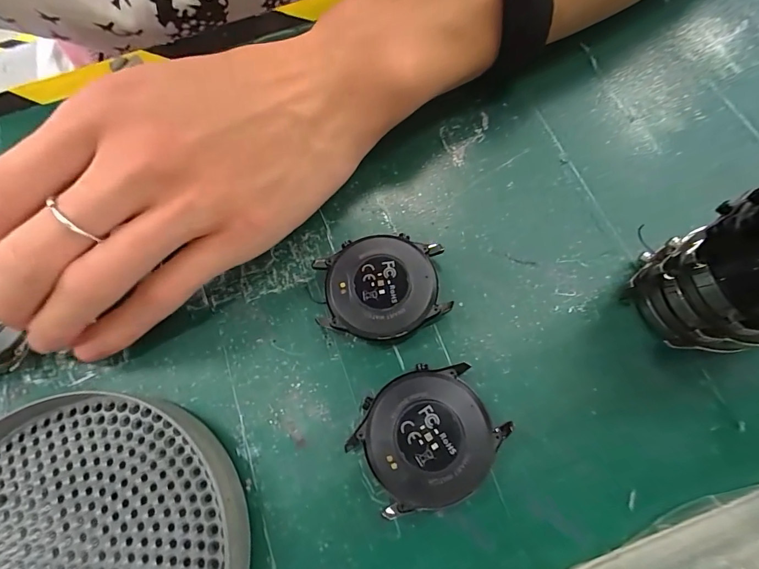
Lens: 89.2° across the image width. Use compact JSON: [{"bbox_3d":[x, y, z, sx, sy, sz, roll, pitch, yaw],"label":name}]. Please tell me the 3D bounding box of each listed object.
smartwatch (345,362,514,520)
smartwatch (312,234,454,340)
[{"bbox_3d":[0.017,0.054,0.138,0.048,0.013,0.043,-32,72,-8],"label":"smartwatch"},{"bbox_3d":[0.002,0.002,0.157,0.051,0.013,0.040,-6,71,1],"label":"smartwatch"}]

